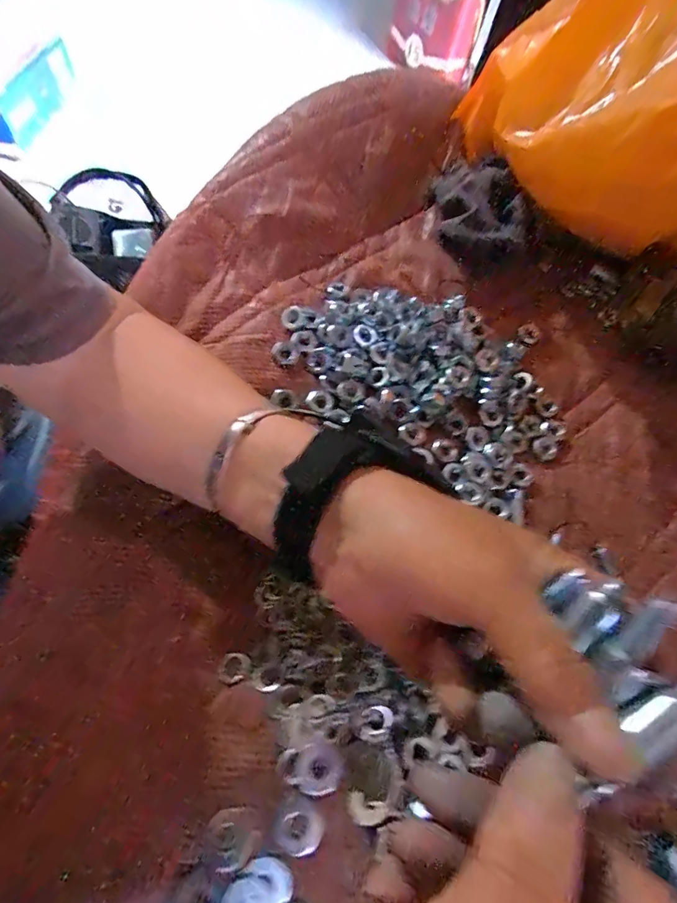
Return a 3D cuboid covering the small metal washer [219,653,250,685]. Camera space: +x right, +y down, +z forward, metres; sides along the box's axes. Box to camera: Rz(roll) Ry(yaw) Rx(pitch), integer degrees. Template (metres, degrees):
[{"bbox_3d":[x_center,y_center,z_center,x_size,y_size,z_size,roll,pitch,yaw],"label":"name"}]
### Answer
[{"bbox_3d":[-0.055,0.113,0.226,0.015,0.004,0.015,3,65,-7],"label":"small metal washer"}]

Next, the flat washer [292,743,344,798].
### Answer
[{"bbox_3d":[-0.010,0.153,0.207,0.022,0.004,0.021,18,64,0],"label":"flat washer"}]

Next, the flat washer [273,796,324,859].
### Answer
[{"bbox_3d":[-0.018,0.174,0.199,0.023,0.004,0.020,43,66,12],"label":"flat washer"}]

